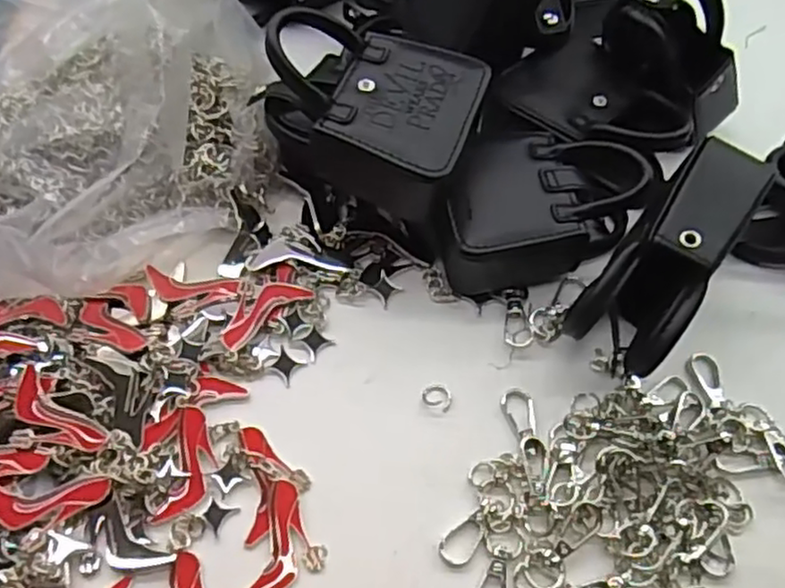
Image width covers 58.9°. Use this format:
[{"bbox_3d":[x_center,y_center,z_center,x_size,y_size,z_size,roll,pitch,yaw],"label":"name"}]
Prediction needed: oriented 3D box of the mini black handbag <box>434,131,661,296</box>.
[{"bbox_3d":[0.068,-0.044,0.337,0.105,0.043,0.074,-9,60,-10],"label":"mini black handbag"}]

